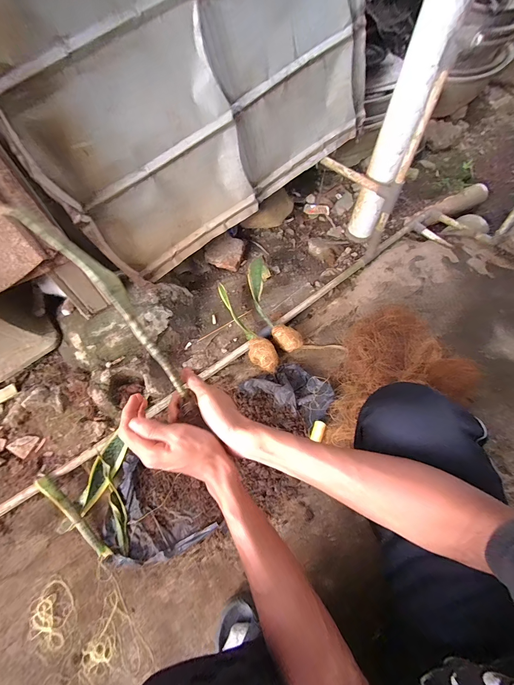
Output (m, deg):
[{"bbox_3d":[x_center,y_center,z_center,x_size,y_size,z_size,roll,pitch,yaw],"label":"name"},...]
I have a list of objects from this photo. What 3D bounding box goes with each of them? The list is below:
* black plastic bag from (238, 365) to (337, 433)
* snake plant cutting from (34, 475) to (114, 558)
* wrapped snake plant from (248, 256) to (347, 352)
[{"bbox_3d":[0.082,0.116,0.764,0.214,0.050,0.138,30,67,15],"label":"black plastic bag"},{"bbox_3d":[-0.382,0.362,0.626,0.218,0.025,0.025,35,68,17],"label":"snake plant cutting"},{"bbox_3d":[0.072,-0.087,0.854,0.144,0.063,0.370,-34,67,-16],"label":"wrapped snake plant"}]

